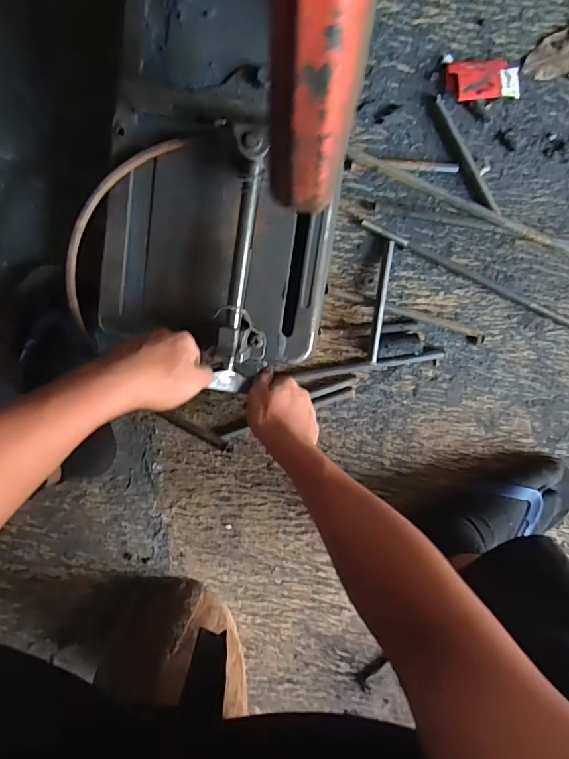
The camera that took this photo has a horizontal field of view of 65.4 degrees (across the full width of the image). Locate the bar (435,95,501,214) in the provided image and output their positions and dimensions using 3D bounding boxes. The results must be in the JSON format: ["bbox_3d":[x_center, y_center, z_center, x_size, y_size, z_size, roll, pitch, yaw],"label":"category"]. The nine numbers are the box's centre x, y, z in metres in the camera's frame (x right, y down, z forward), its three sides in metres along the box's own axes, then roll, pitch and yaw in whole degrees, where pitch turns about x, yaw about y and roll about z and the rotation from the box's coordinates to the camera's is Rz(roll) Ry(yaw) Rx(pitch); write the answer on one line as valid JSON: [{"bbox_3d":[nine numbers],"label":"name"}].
[{"bbox_3d":[0.218,-0.268,0.535,0.013,0.009,0.152,-28,97,5],"label":"bar"}]

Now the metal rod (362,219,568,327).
[{"bbox_3d":[0.231,-0.131,0.553,0.292,0.009,0.011,25,98,-3],"label":"metal rod"}]

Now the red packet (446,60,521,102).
[{"bbox_3d":[0.234,-0.351,0.520,0.083,0.016,0.044,-4,98,2],"label":"red packet"}]

